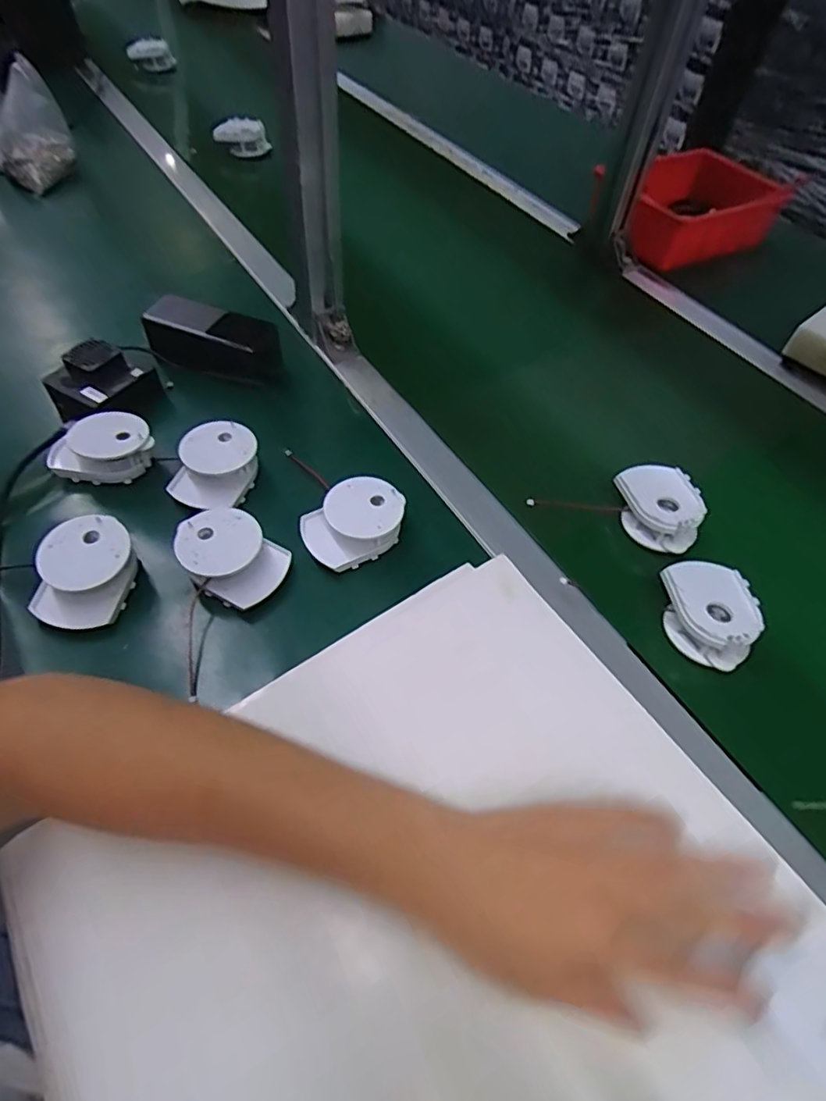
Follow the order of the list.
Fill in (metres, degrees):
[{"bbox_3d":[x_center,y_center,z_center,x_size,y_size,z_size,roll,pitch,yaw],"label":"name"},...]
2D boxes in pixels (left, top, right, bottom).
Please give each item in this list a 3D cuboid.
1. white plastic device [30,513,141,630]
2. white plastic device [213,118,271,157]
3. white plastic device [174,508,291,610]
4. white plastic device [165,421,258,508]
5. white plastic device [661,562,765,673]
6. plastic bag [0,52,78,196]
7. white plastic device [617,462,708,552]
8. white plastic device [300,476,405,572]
[{"bbox_3d":[-0.241,0.017,0.434,0.058,0.043,0.076,16,53,9],"label":"white plastic device"},{"bbox_3d":[-0.273,-0.659,0.940,0.084,0.050,0.028,-2,52,-4],"label":"white plastic device"},{"bbox_3d":[-0.141,0.008,0.458,0.081,0.038,0.062,28,56,18],"label":"white plastic device"},{"bbox_3d":[-0.173,-0.072,0.515,0.073,0.044,0.071,-6,53,-8],"label":"white plastic device"},{"bbox_3d":[0.229,0.049,0.458,0.061,0.030,0.078,6,52,1],"label":"white plastic device"},{"bbox_3d":[-0.547,-0.605,0.837,0.101,0.131,0.169,-19,56,-17],"label":"plastic bag"},{"bbox_3d":[0.217,-0.037,0.521,0.057,0.038,0.078,-5,53,-7],"label":"white plastic device"},{"bbox_3d":[-0.048,-0.023,0.485,0.086,0.036,0.064,-19,56,-17],"label":"white plastic device"}]

